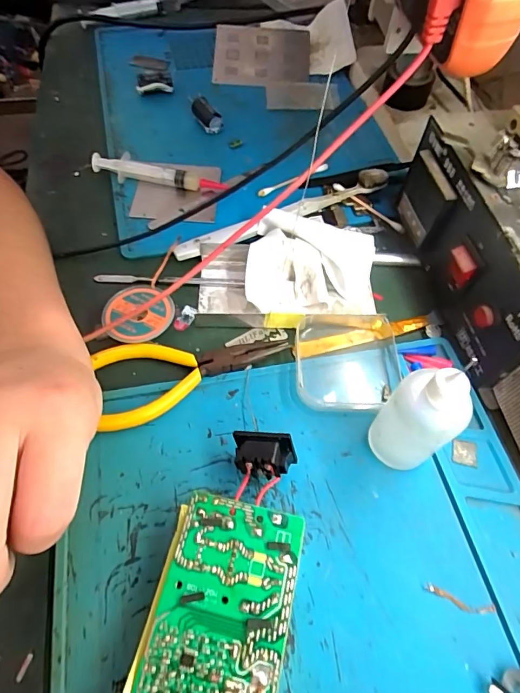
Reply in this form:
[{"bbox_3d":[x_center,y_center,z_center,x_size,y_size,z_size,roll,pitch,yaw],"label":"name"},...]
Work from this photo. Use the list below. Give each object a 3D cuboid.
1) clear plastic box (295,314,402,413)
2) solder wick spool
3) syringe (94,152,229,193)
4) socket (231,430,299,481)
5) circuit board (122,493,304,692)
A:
[{"bbox_3d":[0.056,0.010,0.269,0.065,0.013,0.063,1,59,-1],"label":"clear plastic box"},{"bbox_3d":[-0.080,-0.020,0.280,0.044,0.016,0.042,1,59,-2],"label":"solder wick spool"},{"bbox_3d":[-0.083,-0.141,0.349,0.112,0.018,0.012,8,59,3],"label":"syringe"},{"bbox_3d":[0.002,0.060,0.226,0.032,0.031,0.020,9,59,3],"label":"socket"},{"bbox_3d":[-0.023,0.137,0.182,0.059,0.025,0.131,12,60,5],"label":"circuit board"}]

